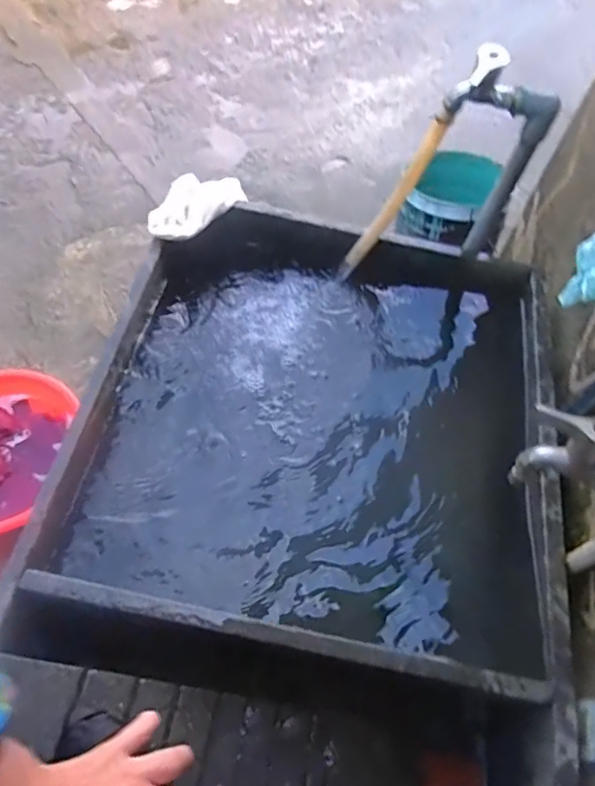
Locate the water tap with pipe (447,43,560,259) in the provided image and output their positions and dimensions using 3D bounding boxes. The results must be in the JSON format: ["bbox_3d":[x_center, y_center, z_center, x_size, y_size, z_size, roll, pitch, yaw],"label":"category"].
[{"bbox_3d":[0.227,-0.275,0.700,0.117,0.282,0.045,0,60,-5],"label":"water tap with pipe"}]

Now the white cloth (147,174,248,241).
[{"bbox_3d":[-0.149,-0.267,0.784,0.159,0.023,0.074,-41,95,-28],"label":"white cloth"}]

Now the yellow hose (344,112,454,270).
[{"bbox_3d":[0.129,-0.255,0.737,0.030,0.236,0.022,1,58,-27],"label":"yellow hose"}]

